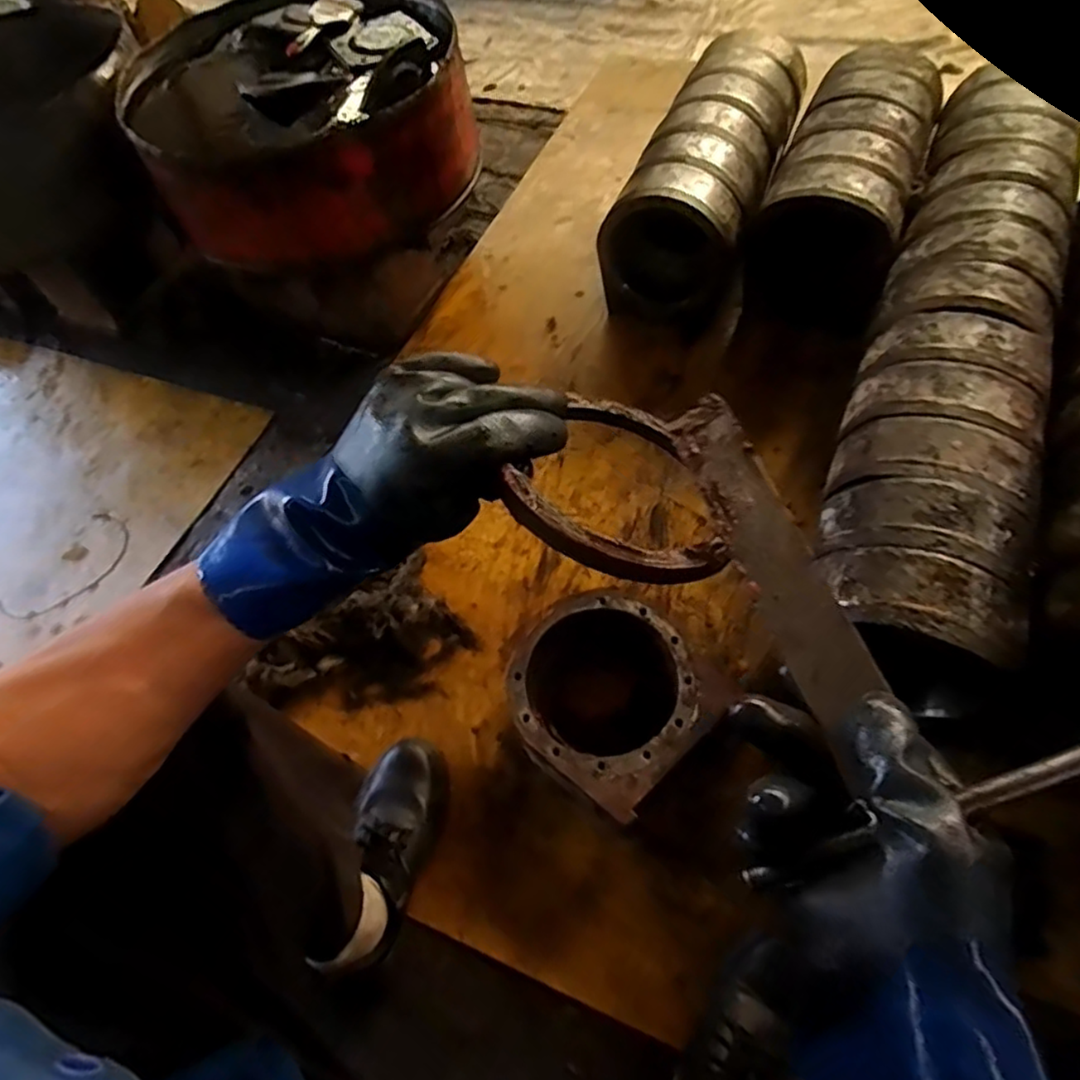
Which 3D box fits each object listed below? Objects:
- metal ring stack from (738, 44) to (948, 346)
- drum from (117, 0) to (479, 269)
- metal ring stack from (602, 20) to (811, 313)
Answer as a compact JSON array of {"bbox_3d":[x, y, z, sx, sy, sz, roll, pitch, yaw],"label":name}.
[{"bbox_3d":[0.511,-0.588,1.120,0.213,0.231,0.446,19,64,17],"label":"metal ring stack"},{"bbox_3d":[-0.383,-0.692,1.110,0.534,0.209,0.467,-5,58,3],"label":"drum"},{"bbox_3d":[0.304,-0.656,1.166,0.212,0.202,0.524,20,63,18],"label":"metal ring stack"}]

